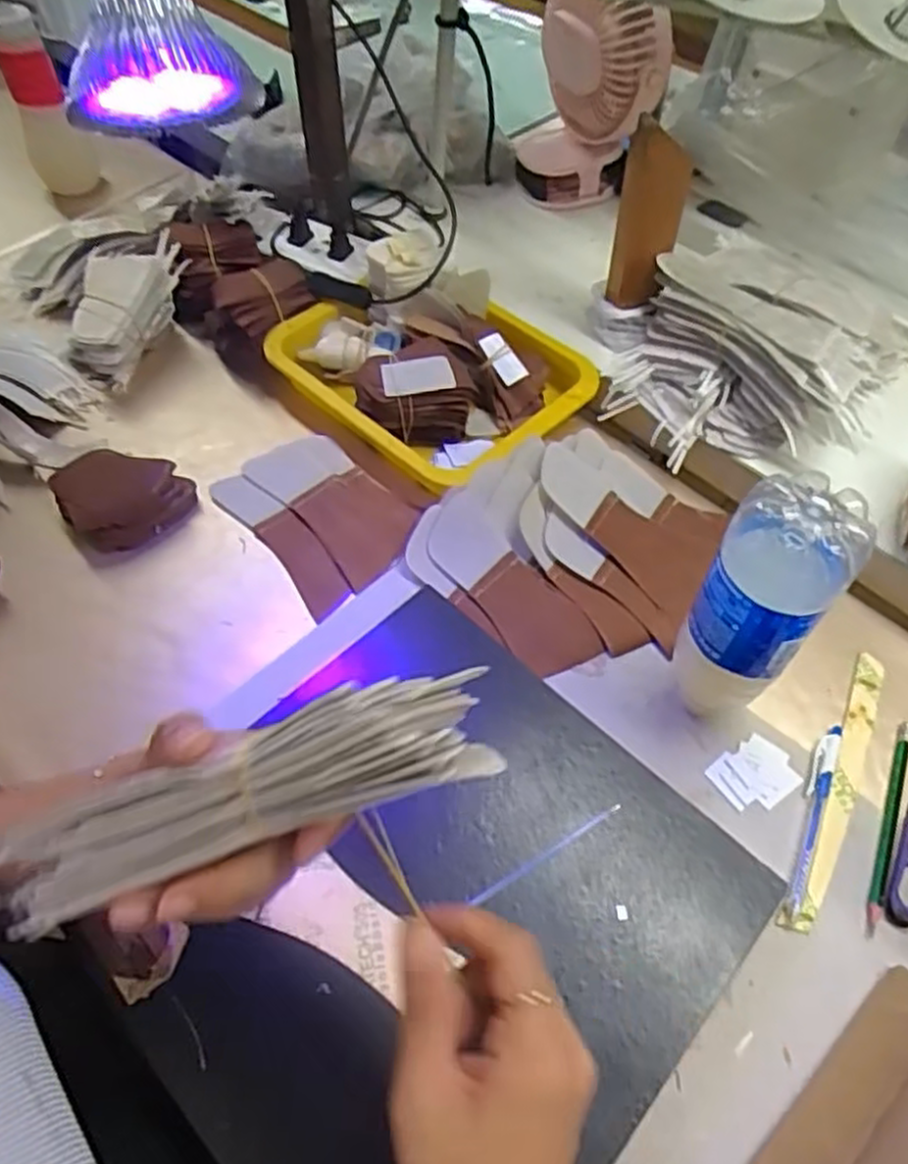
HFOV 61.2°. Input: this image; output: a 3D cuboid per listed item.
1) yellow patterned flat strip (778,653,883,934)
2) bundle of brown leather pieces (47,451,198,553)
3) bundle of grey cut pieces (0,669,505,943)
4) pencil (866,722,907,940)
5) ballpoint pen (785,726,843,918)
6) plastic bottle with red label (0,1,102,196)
[{"bbox_3d":[0.251,0.129,0.497,0.020,0.006,0.204,25,58,17],"label":"yellow patterned flat strip"},{"bbox_3d":[-0.267,-0.070,0.617,0.089,0.040,0.085,0,56,-1],"label":"bundle of brown leather pieces"},{"bbox_3d":[-0.079,0.077,0.271,0.184,0.038,0.031,-20,56,3],"label":"bundle of grey cut pieces"},{"bbox_3d":[0.274,0.149,0.483,0.009,0.004,0.148,23,58,15],"label":"pencil"},{"bbox_3d":[0.226,0.146,0.484,0.014,0.006,0.130,22,58,15],"label":"ballpoint pen"},{"bbox_3d":[-0.428,-0.500,0.807,0.055,0.166,0.068,-31,60,-20],"label":"plastic bottle with red label"}]

